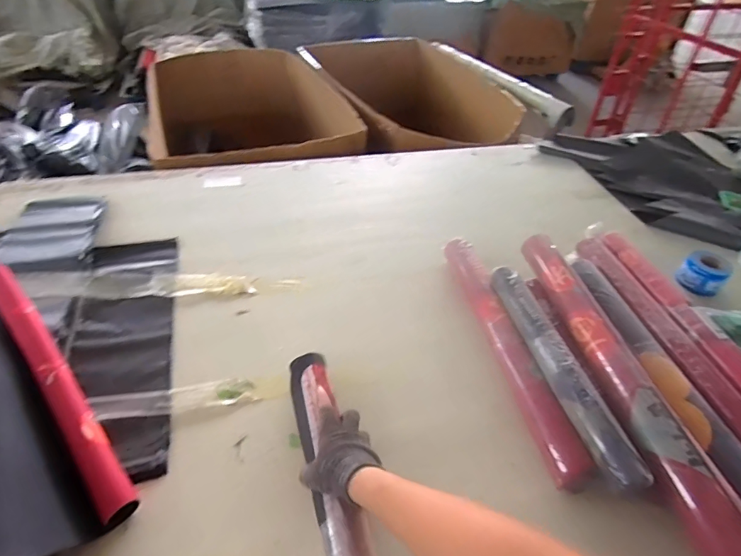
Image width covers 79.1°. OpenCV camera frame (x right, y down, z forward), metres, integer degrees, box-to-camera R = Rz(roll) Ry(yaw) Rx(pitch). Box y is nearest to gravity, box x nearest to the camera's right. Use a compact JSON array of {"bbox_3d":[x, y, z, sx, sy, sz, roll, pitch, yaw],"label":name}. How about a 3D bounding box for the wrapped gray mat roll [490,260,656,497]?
[{"bbox_3d":[0.276,0.122,0.676,0.051,0.052,0.396,-6,43,-11],"label":"wrapped gray mat roll"}]

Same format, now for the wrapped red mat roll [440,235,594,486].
[{"bbox_3d":[0.216,0.098,0.743,0.050,0.050,0.492,-5,43,-9],"label":"wrapped red mat roll"}]

